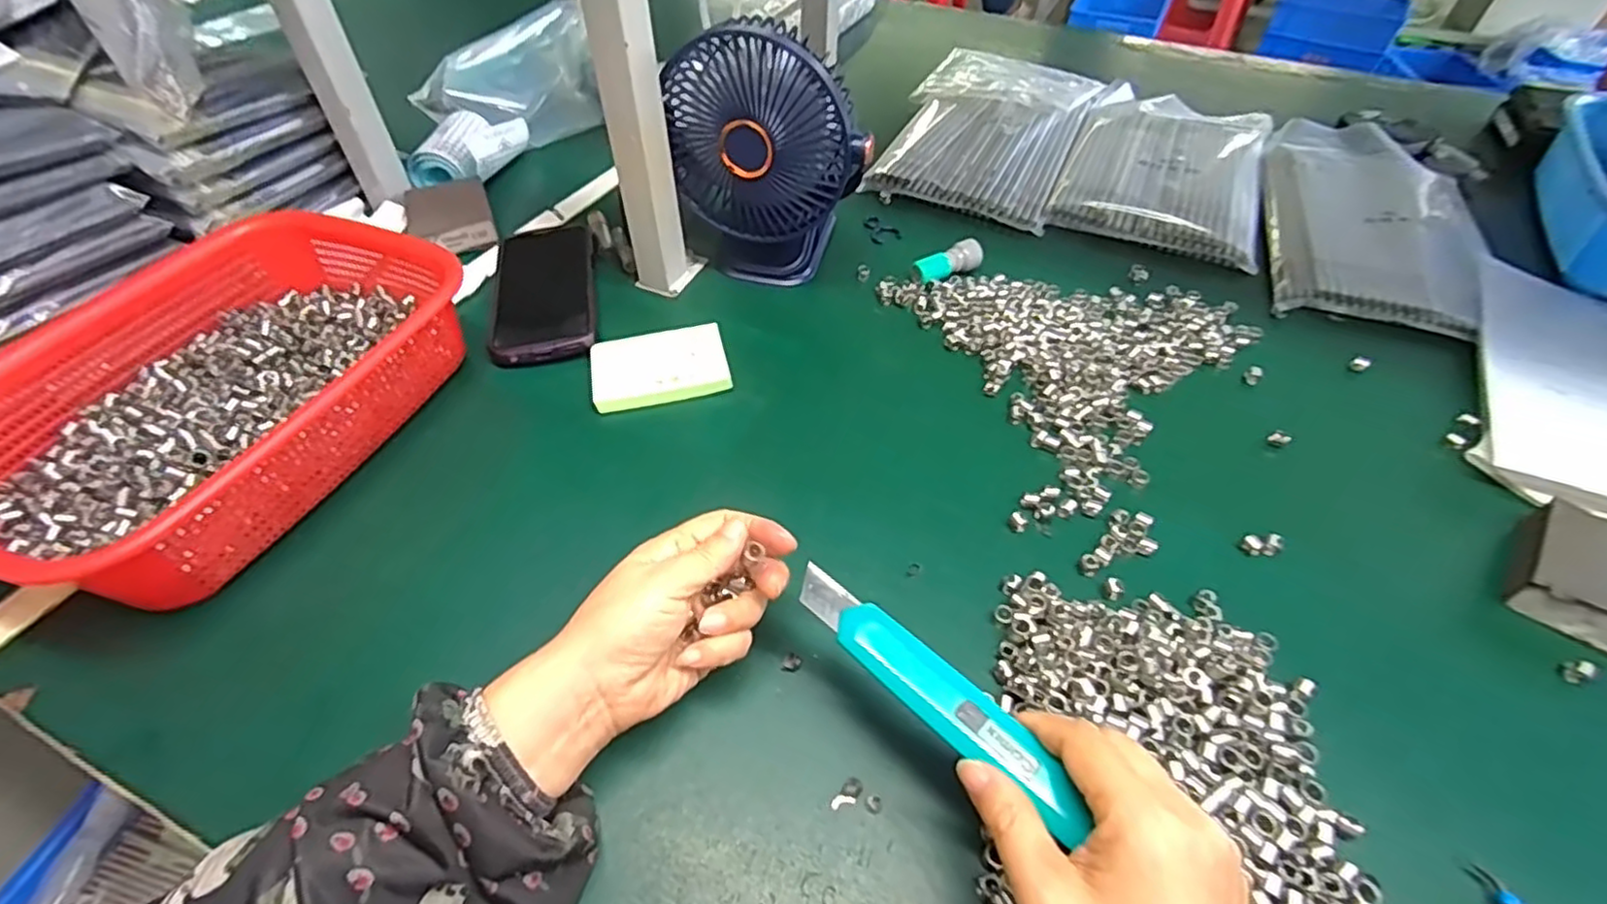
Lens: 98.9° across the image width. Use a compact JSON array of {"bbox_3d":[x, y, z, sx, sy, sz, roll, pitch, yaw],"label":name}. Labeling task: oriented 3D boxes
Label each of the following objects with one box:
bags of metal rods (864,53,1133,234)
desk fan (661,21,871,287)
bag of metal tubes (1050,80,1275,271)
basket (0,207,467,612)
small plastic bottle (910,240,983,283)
[{"bbox_3d":[0.210,-0.351,0.734,0.206,0.021,0.319,19,51,16],"label":"bags of metal rods"},{"bbox_3d":[-0.028,-0.218,0.527,0.141,0.182,0.086,-1,48,-2],"label":"desk fan"},{"bbox_3d":[0.372,-0.299,0.700,0.179,0.019,0.310,20,51,17],"label":"bag of metal tubes"},{"bbox_3d":[-0.357,-0.049,0.433,0.209,0.064,0.291,16,50,14],"label":"basket"},{"bbox_3d":[0.122,-0.159,0.577,0.060,0.020,0.023,-21,52,-18],"label":"small plastic bottle"}]

